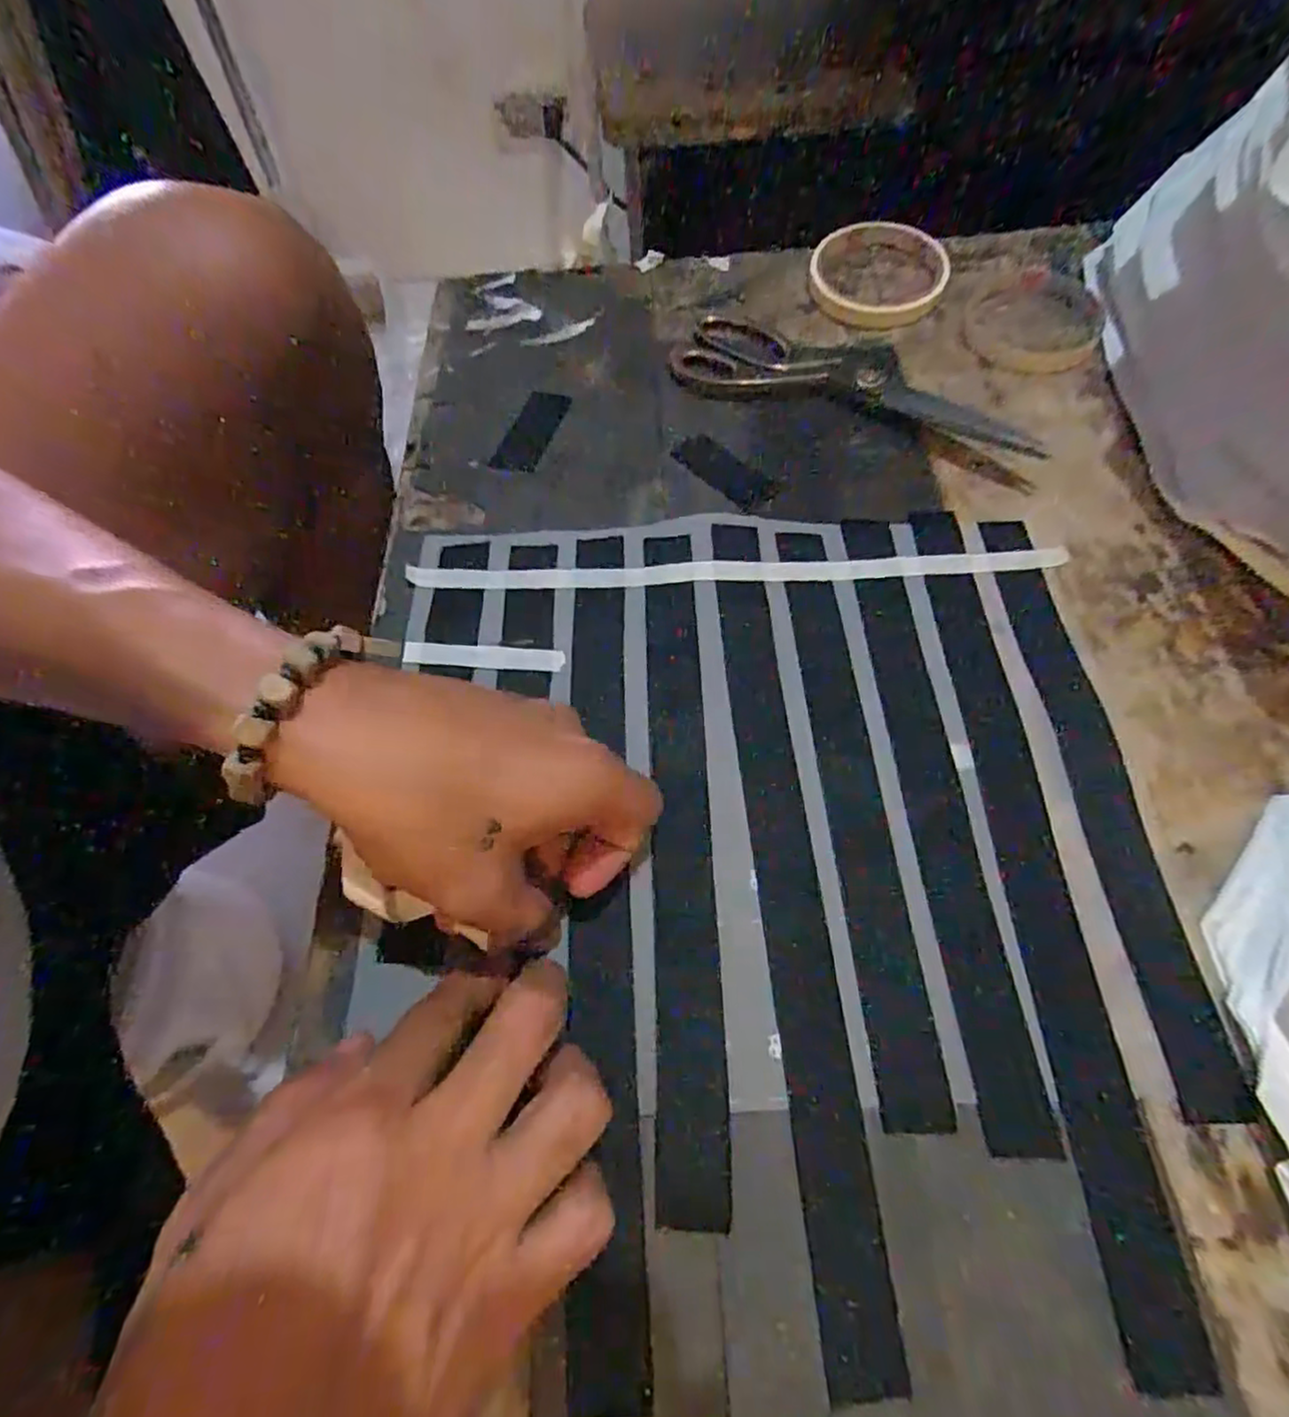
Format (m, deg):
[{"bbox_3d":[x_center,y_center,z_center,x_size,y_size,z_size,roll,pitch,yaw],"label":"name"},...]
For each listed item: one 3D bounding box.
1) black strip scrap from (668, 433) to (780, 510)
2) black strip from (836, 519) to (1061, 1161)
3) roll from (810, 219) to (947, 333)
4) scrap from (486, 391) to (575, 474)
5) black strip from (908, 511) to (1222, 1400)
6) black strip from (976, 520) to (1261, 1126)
[{"bbox_3d":[0.046,-0.137,0.396,0.029,0.004,0.063,-37,69,-18],"label":"black strip scrap"},{"bbox_3d":[0.126,0.028,0.308,0.024,0.007,0.287,-7,61,9],"label":"black strip"},{"bbox_3d":[0.155,-0.287,0.455,0.088,0.019,0.086,9,62,7],"label":"roll"},{"bbox_3d":[-0.068,-0.169,0.417,0.027,0.004,0.070,14,63,9],"label":"scrap"},{"bbox_3d":[0.160,0.051,0.291,0.030,0.007,0.349,1,61,-2],"label":"black strip"},{"bbox_3d":[0.200,0.023,0.307,0.028,0.005,0.275,0,61,-4],"label":"black strip"}]

